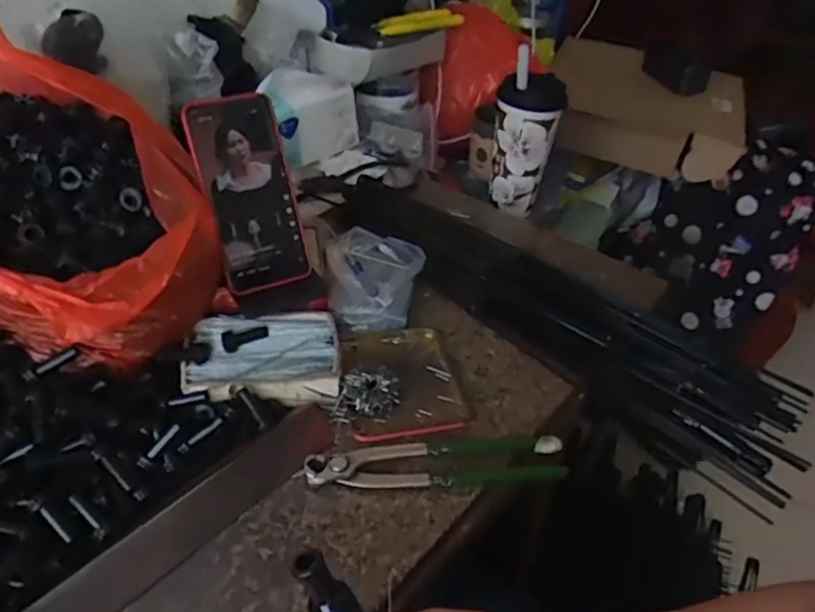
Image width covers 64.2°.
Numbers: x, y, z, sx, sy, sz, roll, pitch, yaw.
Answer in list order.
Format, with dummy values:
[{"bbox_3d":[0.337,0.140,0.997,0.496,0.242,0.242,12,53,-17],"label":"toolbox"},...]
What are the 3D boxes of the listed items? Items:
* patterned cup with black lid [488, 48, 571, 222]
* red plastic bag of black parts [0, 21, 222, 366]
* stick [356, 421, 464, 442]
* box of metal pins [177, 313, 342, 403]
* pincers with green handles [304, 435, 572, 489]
[{"bbox_3d":[0.154,-0.218,0.853,0.080,0.189,0.077,13,40,10],"label":"patterned cup with black lid"},{"bbox_3d":[-0.277,-0.099,0.520,0.189,0.180,0.291,-21,46,-28],"label":"red plastic bag of black parts"},{"bbox_3d":[0.003,0.102,0.528,0.091,0.004,0.014,-3,40,-10],"label":"stick"},{"bbox_3d":[-0.123,0.043,0.554,0.123,0.024,0.086,-3,40,-10],"label":"box of metal pins"},{"bbox_3d":[0.024,0.122,0.501,0.197,0.016,0.040,-1,40,-7],"label":"pincers with green handles"}]

